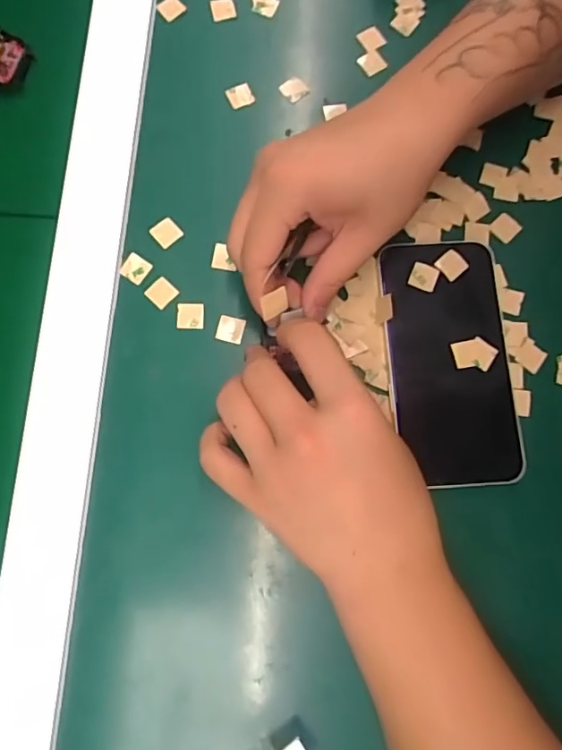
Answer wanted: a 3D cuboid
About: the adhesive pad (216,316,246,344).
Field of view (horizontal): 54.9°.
[{"bbox_3d":[-0.030,-0.027,0.324,0.016,0.007,0.015,15,78,2],"label":"adhesive pad"}]

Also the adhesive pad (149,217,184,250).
[{"bbox_3d":[-0.070,-0.088,0.332,0.016,0.004,0.017,-43,82,-9],"label":"adhesive pad"}]

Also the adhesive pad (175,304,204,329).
[{"bbox_3d":[-0.054,-0.036,0.321,0.016,0.004,0.015,1,78,-1],"label":"adhesive pad"}]

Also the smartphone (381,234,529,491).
[{"bbox_3d":[0.099,-0.010,0.316,0.073,0.008,0.144,-4,78,-2],"label":"smartphone"}]

